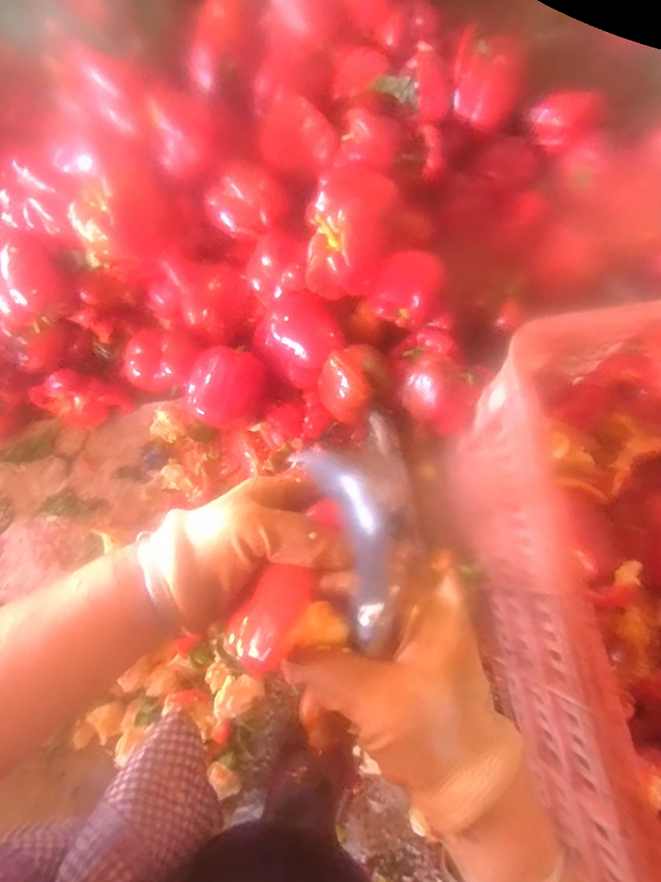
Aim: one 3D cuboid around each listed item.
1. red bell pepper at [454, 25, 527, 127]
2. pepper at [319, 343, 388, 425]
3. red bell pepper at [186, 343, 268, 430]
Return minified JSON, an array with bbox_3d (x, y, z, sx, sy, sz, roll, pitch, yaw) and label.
[{"bbox_3d":[0.215,-0.503,0.694,0.107,0.069,0.116,14,75,5],"label":"red bell pepper"},{"bbox_3d":[0.030,-0.068,0.626,0.083,0.075,0.085,0,74,2],"label":"pepper"},{"bbox_3d":[-0.139,-0.072,0.638,0.095,0.066,0.103,0,74,2],"label":"red bell pepper"}]

